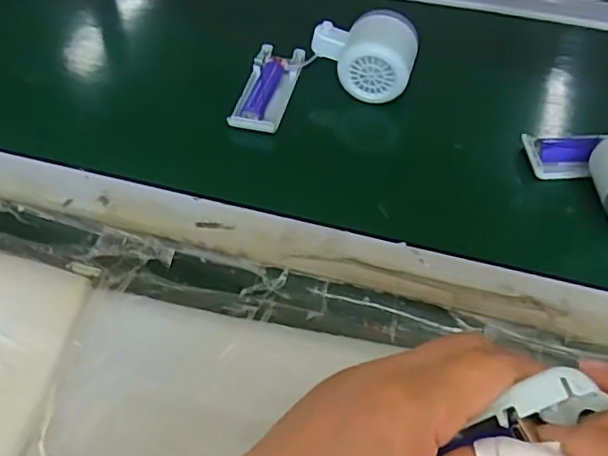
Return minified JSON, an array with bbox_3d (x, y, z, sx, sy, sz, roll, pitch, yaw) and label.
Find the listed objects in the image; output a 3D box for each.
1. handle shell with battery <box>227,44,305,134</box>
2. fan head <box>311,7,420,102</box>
[{"bbox_3d":[-0.031,-0.118,0.508,0.041,0.015,0.103,12,52,9],"label":"handle shell with battery"},{"bbox_3d":[0.051,-0.145,0.501,0.082,0.044,0.060,11,52,8],"label":"fan head"}]

